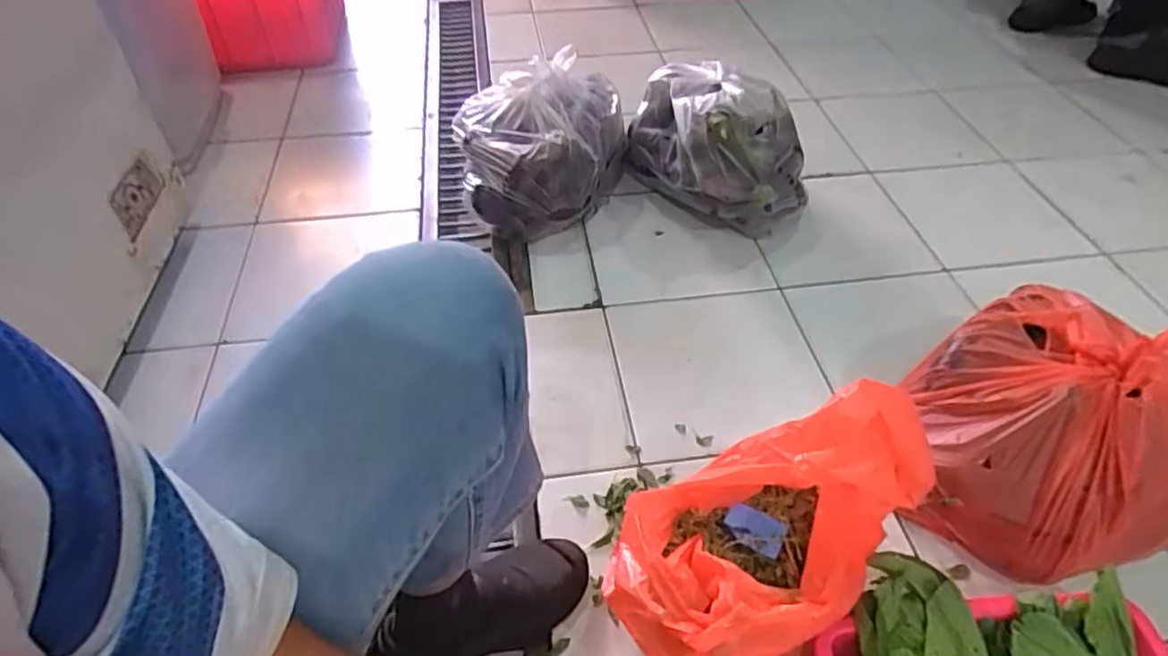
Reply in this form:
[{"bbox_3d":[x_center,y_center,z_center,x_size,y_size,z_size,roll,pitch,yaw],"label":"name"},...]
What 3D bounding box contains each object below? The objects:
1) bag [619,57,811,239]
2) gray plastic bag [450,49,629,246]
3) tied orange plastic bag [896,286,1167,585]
[{"bbox_3d":[0.229,-0.325,1.189,0.190,0.246,0.309,-25,52,-21],"label":"bag"},{"bbox_3d":[-0.080,-0.320,1.199,0.295,0.229,0.267,0,47,0],"label":"gray plastic bag"},{"bbox_3d":[0.522,0.120,0.766,0.241,0.252,0.284,-8,48,-8],"label":"tied orange plastic bag"}]

